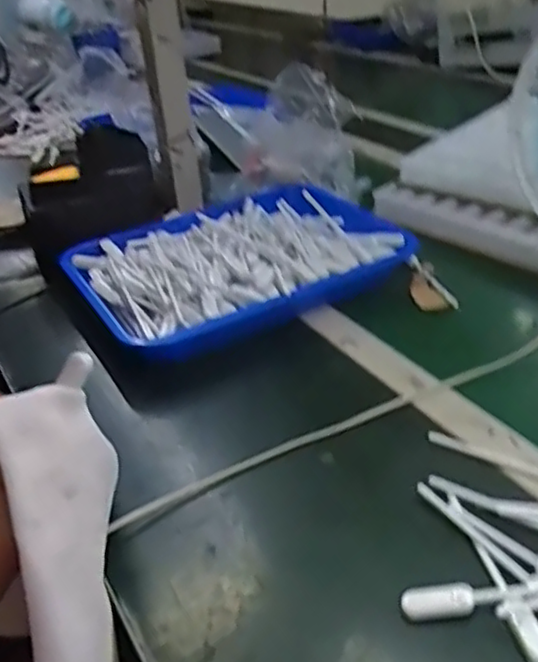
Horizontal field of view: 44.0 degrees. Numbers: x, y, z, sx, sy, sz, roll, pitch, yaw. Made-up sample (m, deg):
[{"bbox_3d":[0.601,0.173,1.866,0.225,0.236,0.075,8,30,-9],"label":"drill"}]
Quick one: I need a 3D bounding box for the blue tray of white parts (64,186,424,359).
[{"bbox_3d":[-0.031,-0.092,0.793,0.382,0.044,0.275,-21,37,-22],"label":"blue tray of white parts"}]

